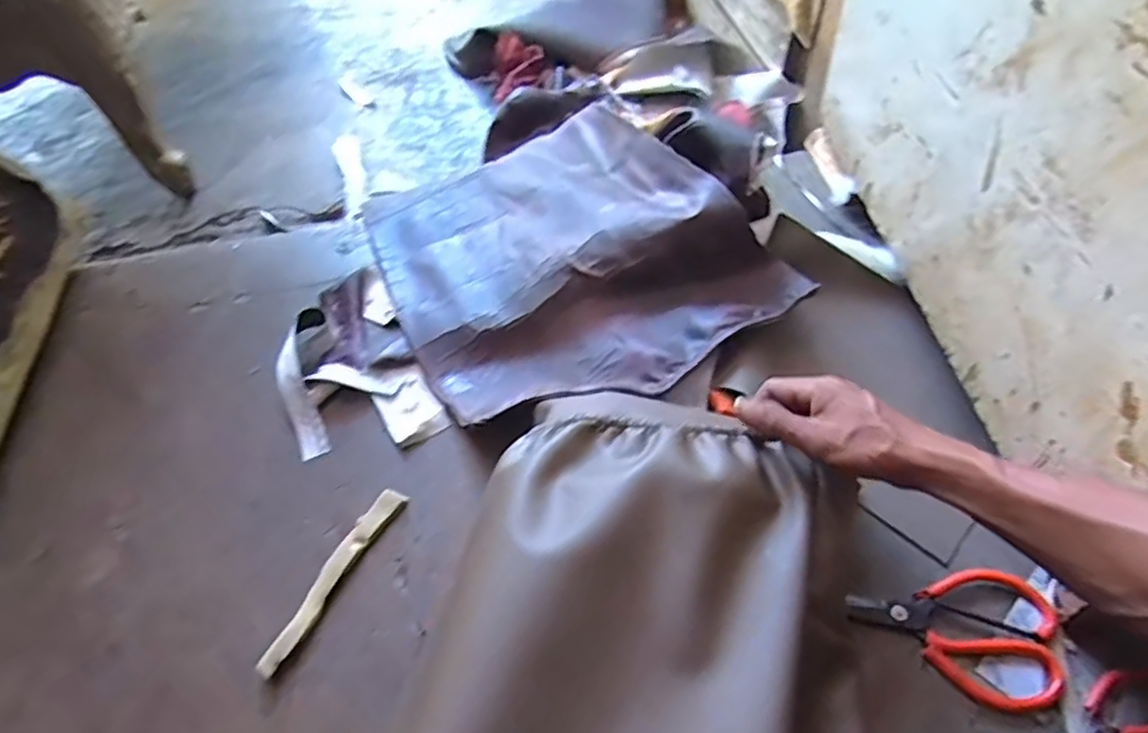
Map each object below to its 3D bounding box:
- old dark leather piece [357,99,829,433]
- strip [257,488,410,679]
[{"bbox_3d":[-0.030,-0.145,0.747,0.359,0.118,0.437,-28,60,-13],"label":"old dark leather piece"},{"bbox_3d":[-0.216,0.185,0.602,0.026,0.017,0.179,25,63,19],"label":"strip"}]

